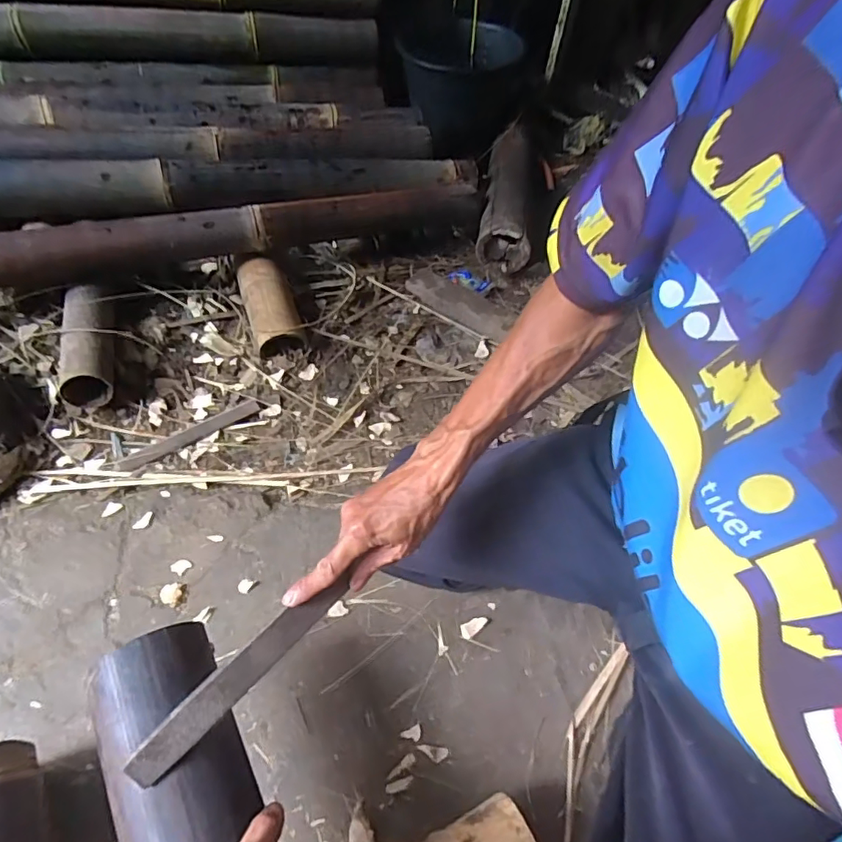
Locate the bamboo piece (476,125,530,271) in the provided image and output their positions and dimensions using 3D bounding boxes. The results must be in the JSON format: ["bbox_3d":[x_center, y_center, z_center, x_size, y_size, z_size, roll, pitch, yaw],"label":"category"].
[{"bbox_3d":[0.173,-0.469,1.065,0.089,0.092,0.416,8,54,0],"label":"bamboo piece"}]

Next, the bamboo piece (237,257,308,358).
[{"bbox_3d":[-0.246,-0.187,0.858,0.075,0.064,0.186,-17,58,-17],"label":"bamboo piece"}]

